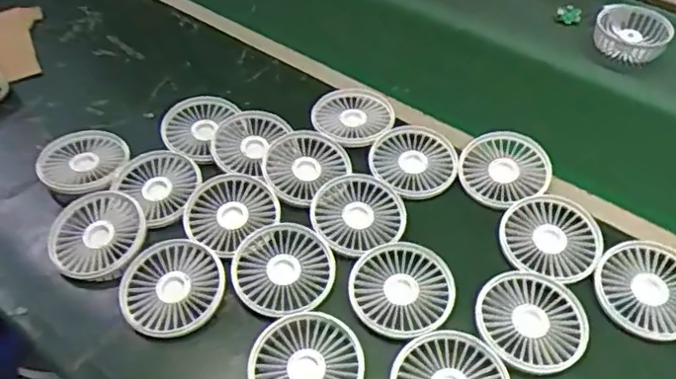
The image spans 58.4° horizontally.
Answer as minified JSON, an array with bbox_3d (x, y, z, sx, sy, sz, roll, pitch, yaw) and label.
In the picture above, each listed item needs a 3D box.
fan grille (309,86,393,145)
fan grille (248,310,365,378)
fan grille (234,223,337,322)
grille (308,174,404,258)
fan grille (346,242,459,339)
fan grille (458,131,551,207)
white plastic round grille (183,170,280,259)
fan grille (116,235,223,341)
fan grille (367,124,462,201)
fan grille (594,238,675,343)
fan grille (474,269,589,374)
[{"bbox_3d":[0.020,-0.082,0.663,0.085,0.015,0.091,23,54,20],"label":"fan grille"},{"bbox_3d":[-0.024,0.139,0.473,0.084,0.016,0.088,-1,49,1],"label":"fan grille"},{"bbox_3d":[-0.046,0.072,0.533,0.087,0.023,0.084,-1,49,1],"label":"fan grille"},{"bbox_3d":[0.019,0.022,0.569,0.085,0.022,0.084,-1,49,1],"label":"grille"},{"bbox_3d":[0.055,0.084,0.515,0.088,0.009,0.086,-1,49,1],"label":"fan grille"},{"bbox_3d":[0.165,-0.021,0.600,0.085,0.018,0.087,-1,49,1],"label":"fan grille"},{"bbox_3d":[-0.098,0.020,0.569,0.075,0.024,0.085,33,57,26],"label":"white plastic round grille"},{"bbox_3d":[-0.141,0.085,0.517,0.085,0.022,0.084,-1,49,1],"label":"fan grille"},{"bbox_3d":[0.078,-0.030,0.614,0.086,0.014,0.083,-1,49,1],"label":"fan grille"},{"bbox_3d":[0.266,0.083,0.510,0.090,0.018,0.084,-1,49,1],"label":"fan grille"},{"bbox_3d":[0.160,0.106,0.495,0.089,0.008,0.087,-1,49,1],"label":"fan grille"}]

